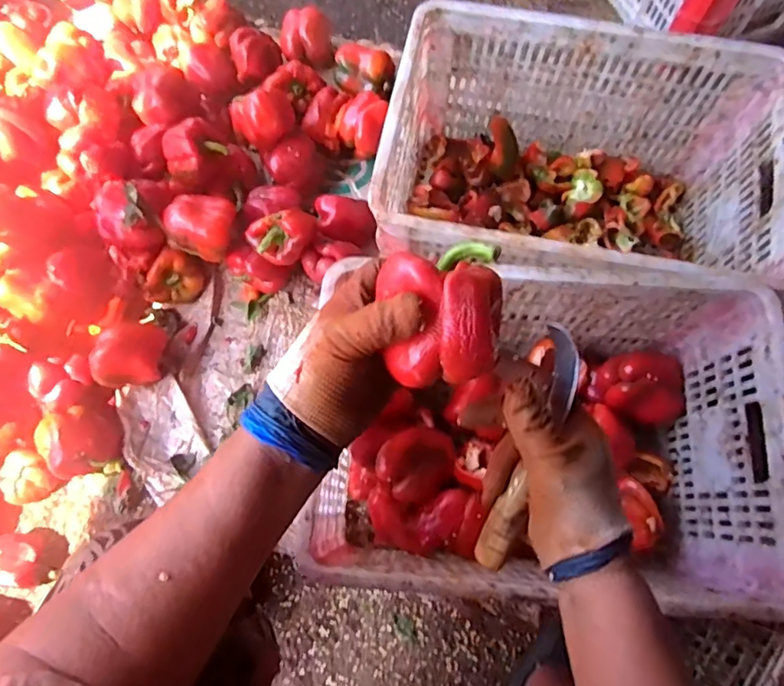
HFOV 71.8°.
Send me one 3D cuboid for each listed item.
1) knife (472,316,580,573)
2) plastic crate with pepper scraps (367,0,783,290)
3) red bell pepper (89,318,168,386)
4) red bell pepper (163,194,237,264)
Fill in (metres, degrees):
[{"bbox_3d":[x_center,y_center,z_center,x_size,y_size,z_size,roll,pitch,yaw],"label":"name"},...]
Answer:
[{"bbox_3d":[0.094,0.078,0.375,0.027,0.021,0.179,20,99,6],"label":"knife"},{"bbox_3d":[0.249,-0.224,0.821,0.507,0.301,0.354,11,74,3],"label":"plastic crate with pepper scraps"},{"bbox_3d":[-0.397,0.020,0.832,0.080,0.097,0.108,17,74,5],"label":"red bell pepper"},{"bbox_3d":[-0.297,-0.188,0.852,0.098,0.081,0.095,13,74,3],"label":"red bell pepper"}]

